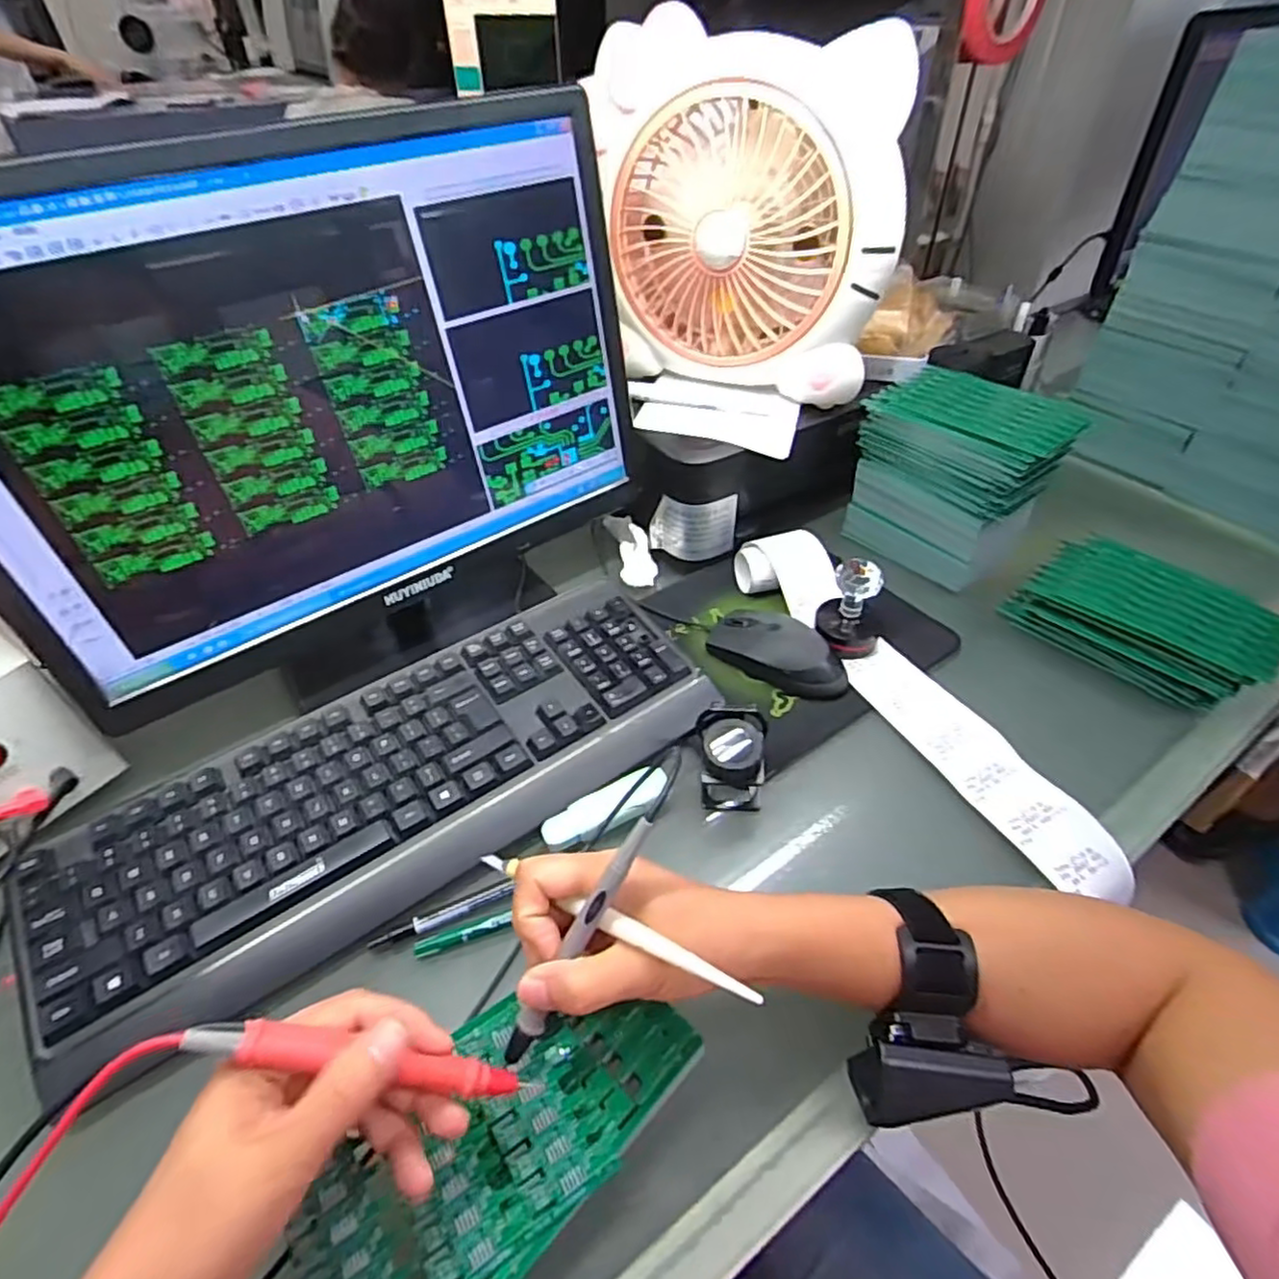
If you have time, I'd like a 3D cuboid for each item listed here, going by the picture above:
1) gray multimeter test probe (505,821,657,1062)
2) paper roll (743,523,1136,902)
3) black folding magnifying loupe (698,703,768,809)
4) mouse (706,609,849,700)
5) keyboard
[{"bbox_3d":[-0.028,0.135,0.304,0.011,0.008,0.129,31,96,29],"label":"gray multimeter test probe"},{"bbox_3d":[0.199,0.027,0.503,0.068,0.046,0.358,-22,47,-20],"label":"paper roll"},{"bbox_3d":[0.061,0.077,0.449,0.044,0.059,0.049,4,44,7],"label":"black folding magnifying loupe"},{"bbox_3d":[0.110,0.007,0.536,0.113,0.033,0.055,27,51,27],"label":"mouse"},{"bbox_3d":[-0.153,0.090,0.449,0.425,0.029,0.159,-25,49,-22],"label":"keyboard"}]

